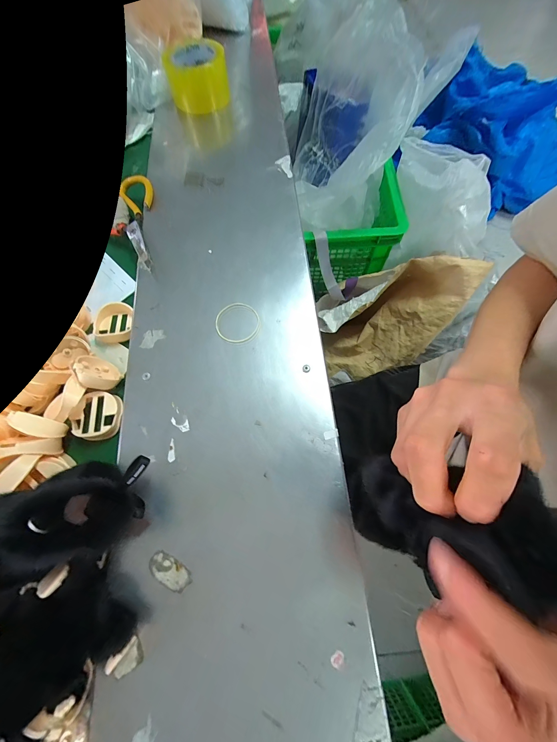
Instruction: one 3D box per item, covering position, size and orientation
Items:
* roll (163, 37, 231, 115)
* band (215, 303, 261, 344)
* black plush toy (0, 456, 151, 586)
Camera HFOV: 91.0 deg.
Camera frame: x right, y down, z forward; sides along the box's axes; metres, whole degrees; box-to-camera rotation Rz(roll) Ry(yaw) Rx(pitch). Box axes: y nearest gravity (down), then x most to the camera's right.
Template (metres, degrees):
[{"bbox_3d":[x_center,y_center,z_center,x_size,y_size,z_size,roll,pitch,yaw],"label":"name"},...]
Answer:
[{"bbox_3d":[-0.147,-0.546,0.502,0.106,0.069,0.099,-7,70,-2],"label":"roll"},{"bbox_3d":[-0.051,-0.062,0.346,0.055,0.004,0.055,0,70,1],"label":"band"},{"bbox_3d":[-0.191,0.125,0.224,0.158,0.062,0.077,-14,68,-32],"label":"black plush toy"}]

